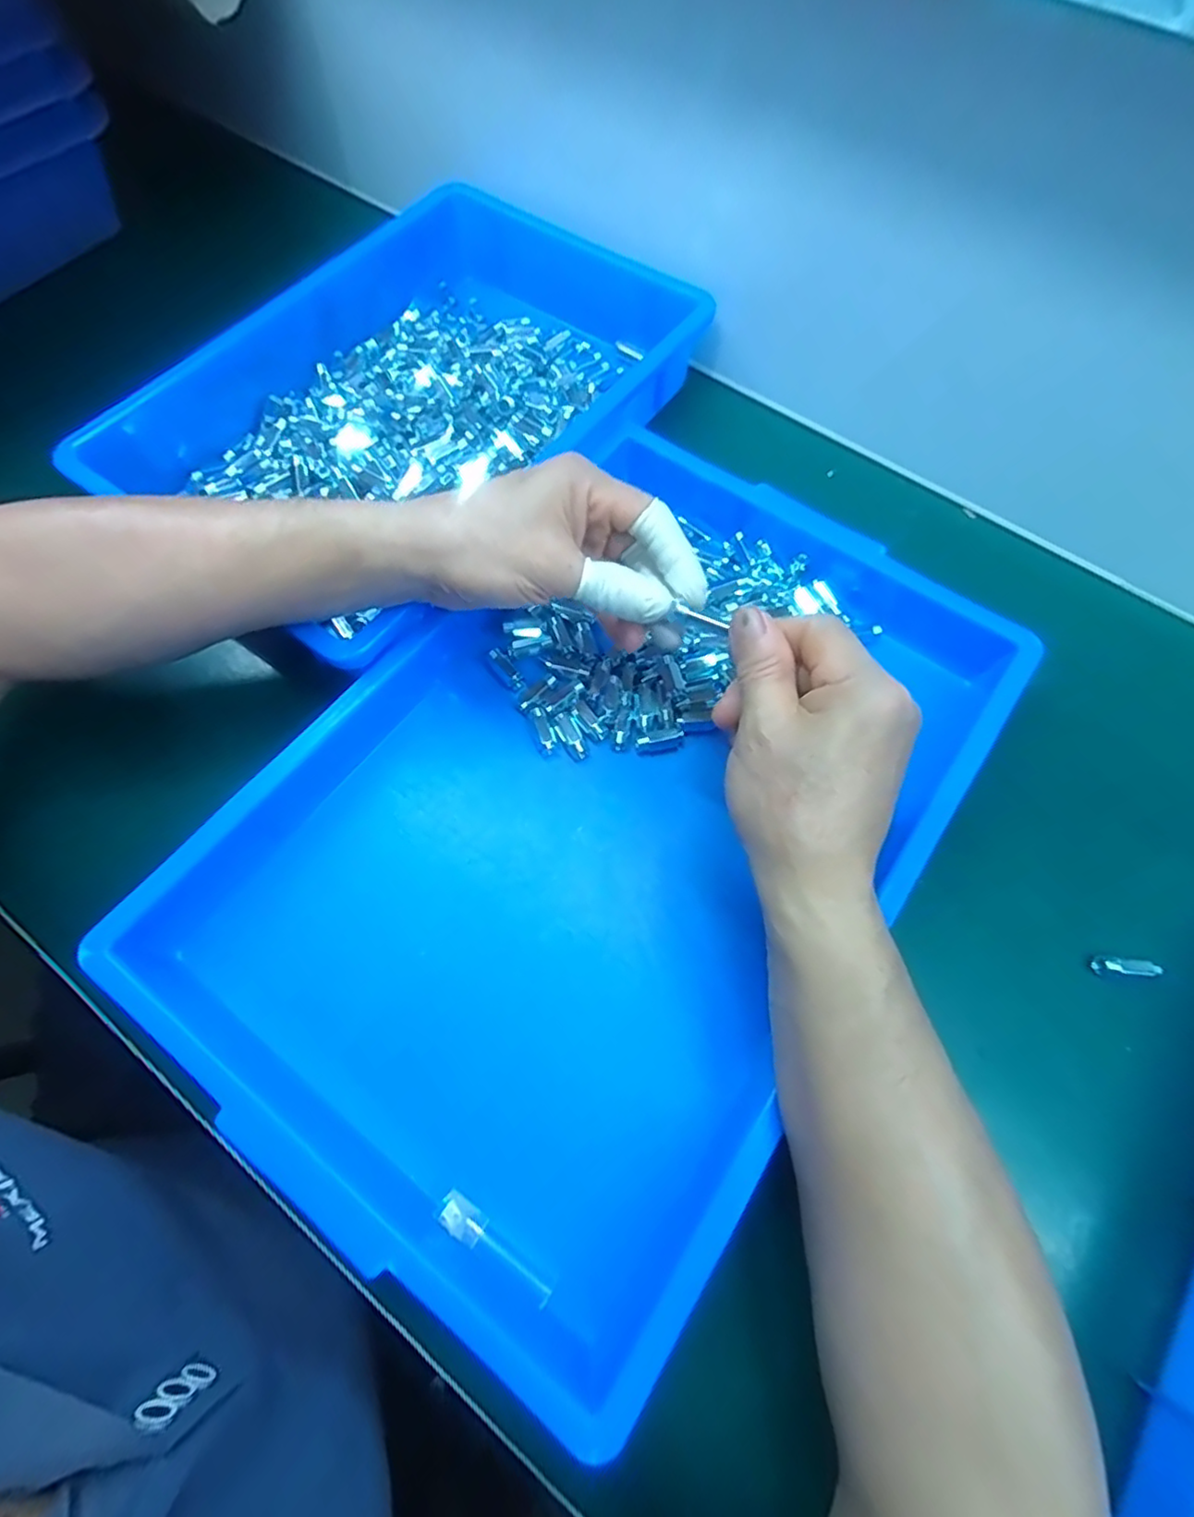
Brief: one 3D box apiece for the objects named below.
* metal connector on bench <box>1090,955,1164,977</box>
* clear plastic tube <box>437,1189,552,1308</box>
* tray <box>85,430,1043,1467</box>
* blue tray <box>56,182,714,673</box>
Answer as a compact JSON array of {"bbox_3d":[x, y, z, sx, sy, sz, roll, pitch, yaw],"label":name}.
[{"bbox_3d":[0.273,0.107,0.328,0.030,0.008,0.008,4,66,2],"label":"metal connector on bench"},{"bbox_3d":[-0.043,0.204,0.266,0.056,0.011,0.012,33,71,12],"label":"clear plastic tube"},{"bbox_3d":[0.010,0.029,0.335,0.281,0.046,0.432,36,71,15],"label":"tray"},{"bbox_3d":[-0.113,-0.238,0.429,0.243,0.061,0.356,36,71,13],"label":"blue tray"}]

